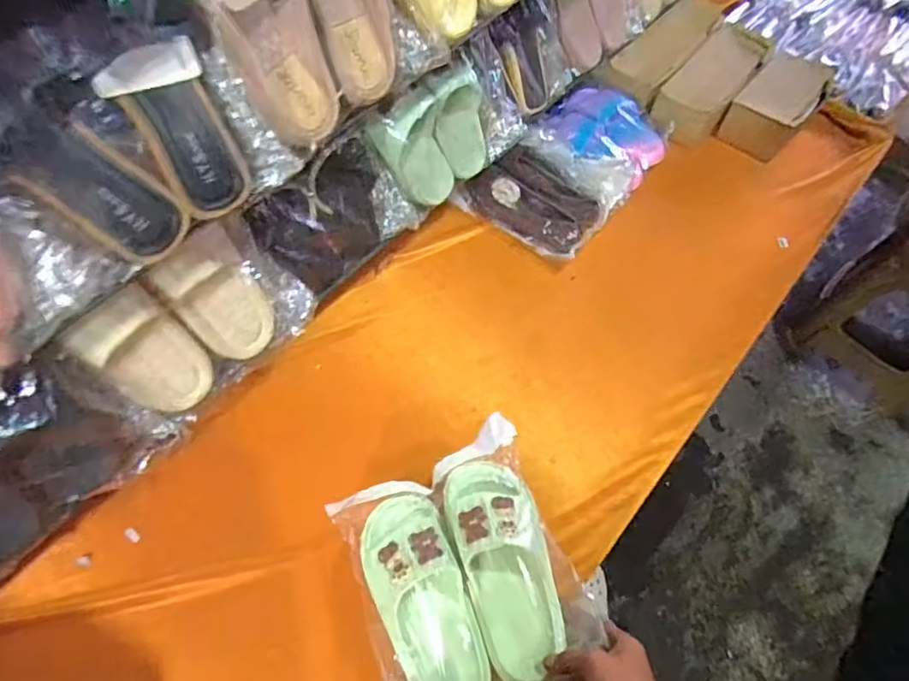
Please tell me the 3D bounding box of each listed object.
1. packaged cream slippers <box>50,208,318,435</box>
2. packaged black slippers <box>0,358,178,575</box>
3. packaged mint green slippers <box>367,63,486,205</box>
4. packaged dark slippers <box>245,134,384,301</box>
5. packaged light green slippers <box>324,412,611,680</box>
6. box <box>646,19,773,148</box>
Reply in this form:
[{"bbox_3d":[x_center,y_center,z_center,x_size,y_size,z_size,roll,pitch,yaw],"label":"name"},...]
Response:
[{"bbox_3d":[-0.284,-0.014,0.645,0.082,0.188,0.242,16,59,27],"label":"packaged cream slippers"},{"bbox_3d":[-0.435,0.119,0.557,0.081,0.189,0.224,37,66,17],"label":"packaged black slippers"},{"bbox_3d":[-0.025,-0.280,0.799,0.181,0.158,0.072,-42,41,-24],"label":"packaged mint green slippers"},{"bbox_3d":[-0.168,-0.159,0.747,0.178,0.156,0.060,-39,43,-19],"label":"packaged dark slippers"},{"bbox_3d":[0.008,0.246,0.608,0.218,0.059,0.252,-19,63,-12],"label":"packaged light green slippers"},{"bbox_3d":[0.501,-0.508,1.087,0.117,0.061,0.309,35,66,16],"label":"box"}]

